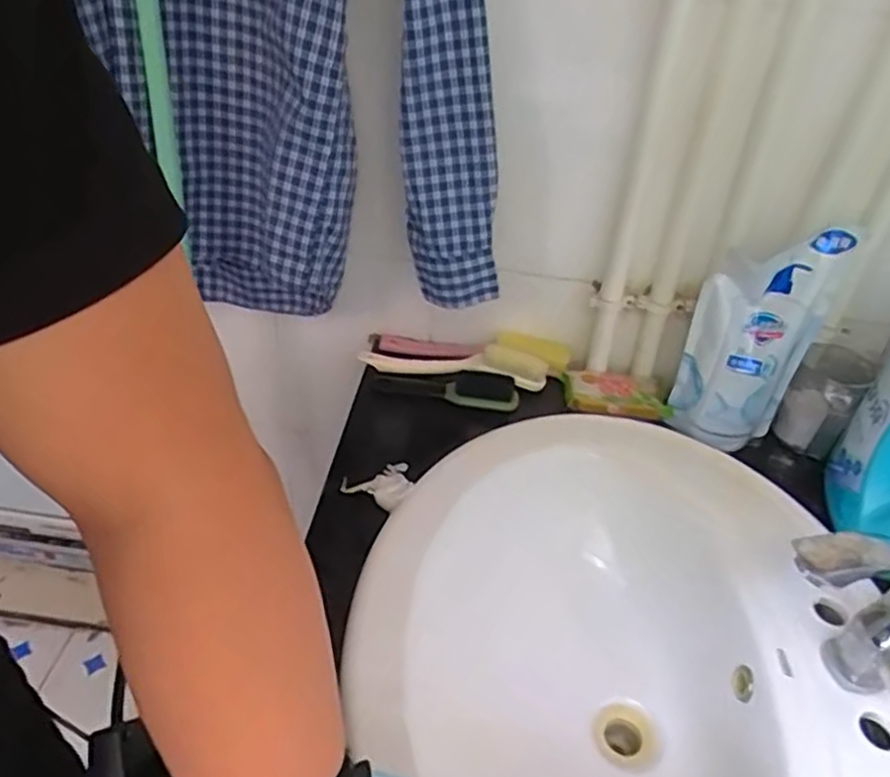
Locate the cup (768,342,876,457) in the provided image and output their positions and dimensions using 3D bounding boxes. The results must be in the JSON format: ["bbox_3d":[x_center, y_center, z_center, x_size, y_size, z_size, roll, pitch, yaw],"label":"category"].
[{"bbox_3d":[0.403,0.015,0.763,0.067,0.103,0.077,31,46,28],"label":"cup"}]

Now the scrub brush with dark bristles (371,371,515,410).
[{"bbox_3d":[0.001,-0.004,0.824,0.167,0.033,0.037,14,40,11],"label":"scrub brush with dark bristles"}]

